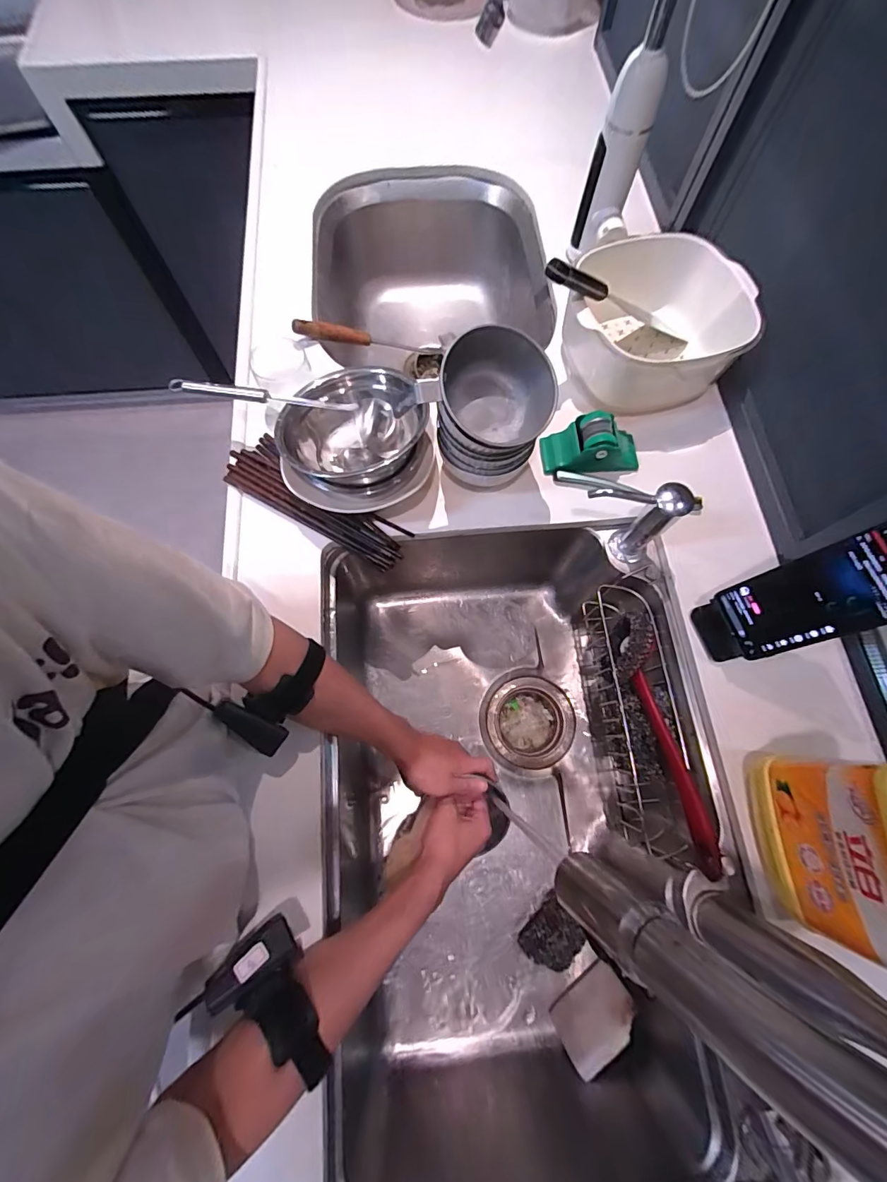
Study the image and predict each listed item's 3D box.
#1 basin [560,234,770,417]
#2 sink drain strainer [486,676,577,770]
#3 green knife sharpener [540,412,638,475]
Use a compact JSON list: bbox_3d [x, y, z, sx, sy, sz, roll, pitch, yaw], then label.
[{"bbox_3d":[0.278,-0.342,0.587,0.222,0.106,0.207,0,73,-1],"label":"basin"},{"bbox_3d":[0.140,0.217,0.729,0.133,0.069,0.135,1,73,0],"label":"sink drain strainer"},{"bbox_3d":[0.192,-0.187,0.562,0.121,0.060,0.053,-1,73,-1],"label":"green knife sharpener"}]

